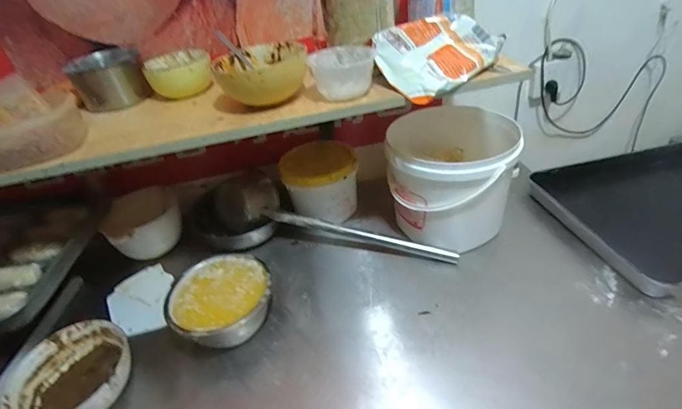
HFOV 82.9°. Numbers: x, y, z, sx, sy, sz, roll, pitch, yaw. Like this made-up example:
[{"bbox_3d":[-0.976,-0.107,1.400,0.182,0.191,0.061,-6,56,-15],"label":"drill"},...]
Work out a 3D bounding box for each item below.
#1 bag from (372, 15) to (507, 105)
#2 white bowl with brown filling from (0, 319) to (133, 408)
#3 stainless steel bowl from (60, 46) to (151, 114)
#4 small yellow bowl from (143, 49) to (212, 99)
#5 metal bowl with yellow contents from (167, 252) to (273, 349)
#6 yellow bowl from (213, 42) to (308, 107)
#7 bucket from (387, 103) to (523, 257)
[{"bbox_3d":[0.161,-0.258,0.658,0.199,0.083,0.148,-24,39,-23],"label":"bag"},{"bbox_3d":[-0.446,0.300,0.651,0.169,0.098,0.193,-32,42,-31],"label":"white bowl with brown filling"},{"bbox_3d":[-0.483,-0.261,0.808,0.132,0.091,0.160,-24,39,-23],"label":"stainless steel bowl"},{"bbox_3d":[-0.321,-0.253,0.779,0.120,0.082,0.110,-21,38,-19],"label":"small yellow bowl"},{"bbox_3d":[-0.223,0.188,0.744,0.179,0.098,0.185,-4,35,3],"label":"metal bowl with yellow contents"},{"bbox_3d":[-0.130,-0.215,0.660,0.150,0.067,0.181,-12,36,-7],"label":"yellow bowl"},{"bbox_3d":[0.235,-0.058,0.844,0.247,0.262,0.234,-4,35,3],"label":"bucket"}]

